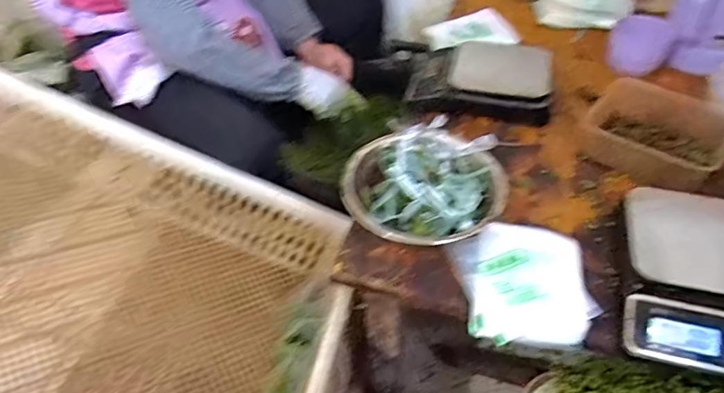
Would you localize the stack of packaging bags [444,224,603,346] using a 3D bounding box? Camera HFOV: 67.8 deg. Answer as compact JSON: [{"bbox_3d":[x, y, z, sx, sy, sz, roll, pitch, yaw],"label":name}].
[{"bbox_3d":[0.174,0.092,0.597,0.140,0.027,0.146,0,45,4],"label":"stack of packaging bags"}]

